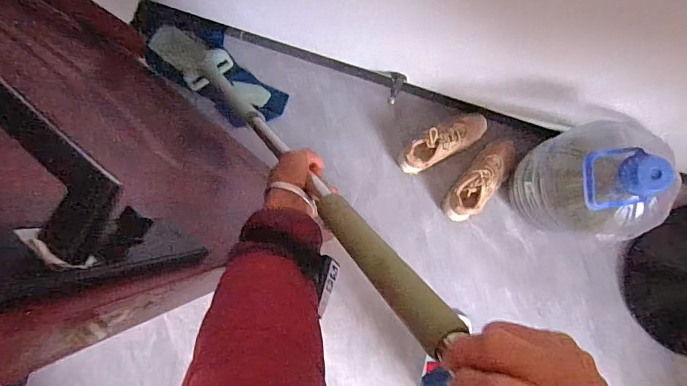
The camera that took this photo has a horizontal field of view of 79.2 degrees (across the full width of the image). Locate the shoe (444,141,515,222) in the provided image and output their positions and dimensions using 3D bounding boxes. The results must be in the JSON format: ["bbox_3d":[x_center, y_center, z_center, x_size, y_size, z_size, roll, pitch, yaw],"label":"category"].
[{"bbox_3d":[0.366,-0.030,1.097,0.099,0.099,0.244,39,90,6],"label":"shoe"}]

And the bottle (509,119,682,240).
[{"bbox_3d":[0.501,-0.008,0.864,0.194,0.387,0.185,10,87,6],"label":"bottle"}]

